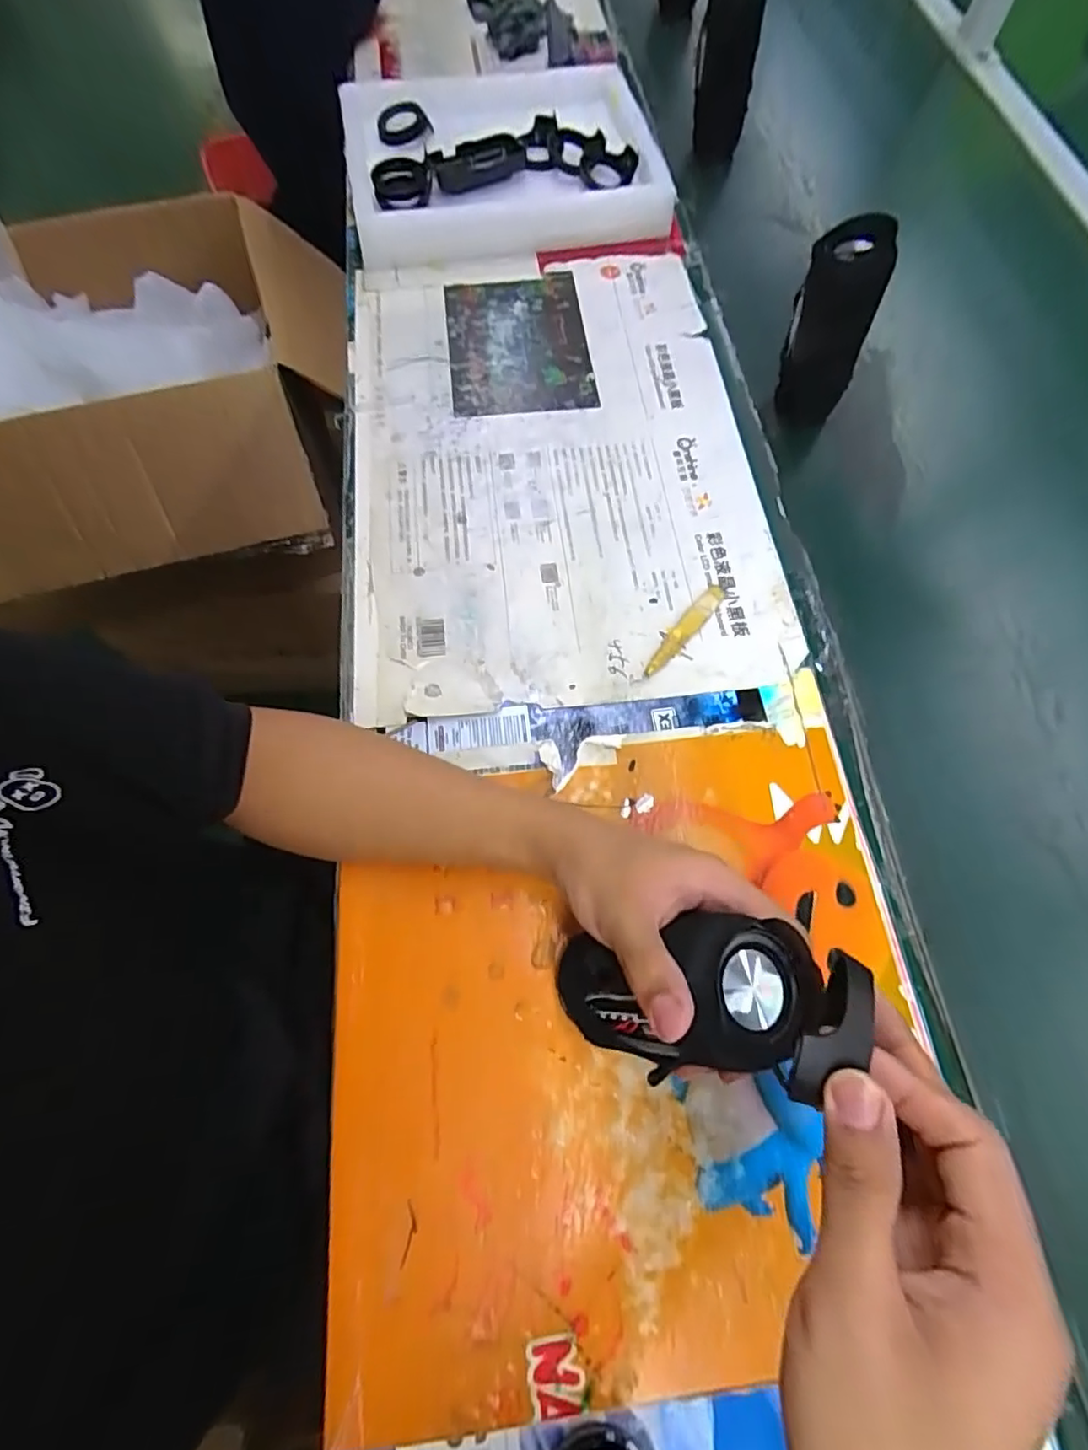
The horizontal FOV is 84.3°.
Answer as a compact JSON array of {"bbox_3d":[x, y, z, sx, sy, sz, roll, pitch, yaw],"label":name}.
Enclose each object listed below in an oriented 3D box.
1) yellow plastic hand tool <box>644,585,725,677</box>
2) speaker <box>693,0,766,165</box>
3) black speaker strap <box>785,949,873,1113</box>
[{"bbox_3d":[0.115,-0.078,0.491,0.018,0.009,0.105,40,71,14],"label":"yellow plastic hand tool"},{"bbox_3d":[0.218,-0.788,0.729,0.072,0.172,0.066,5,67,2],"label":"speaker"},{"bbox_3d":[0.115,0.119,0.235,0.019,0.017,0.060,34,67,12],"label":"black speaker strap"}]

